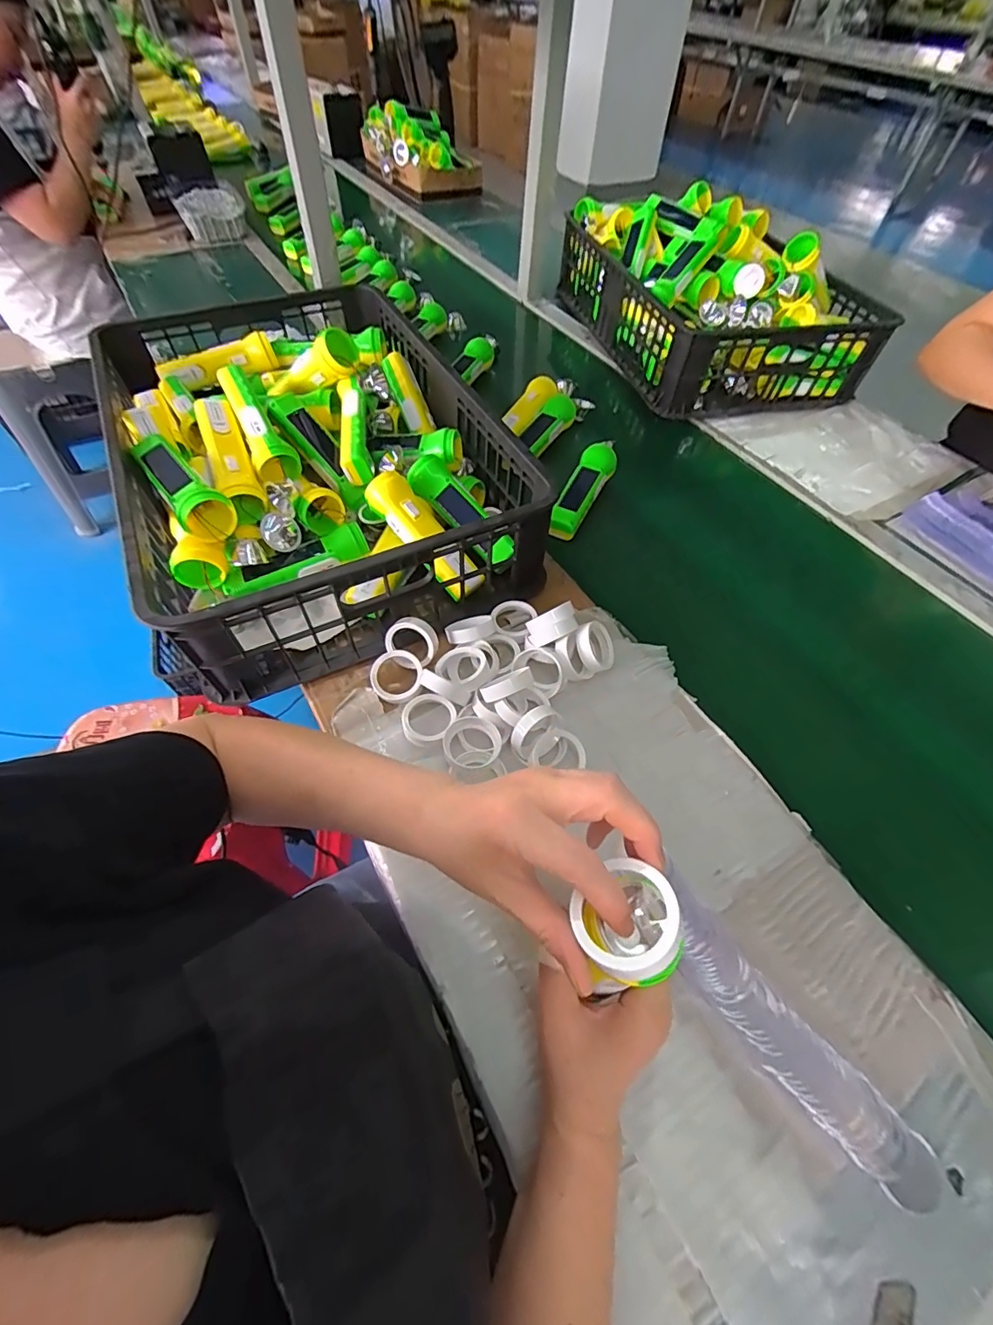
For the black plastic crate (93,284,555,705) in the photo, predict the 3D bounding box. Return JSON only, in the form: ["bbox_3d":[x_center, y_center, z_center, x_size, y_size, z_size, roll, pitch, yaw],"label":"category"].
[{"bbox_3d":[-0.210,-0.250,0.603,0.382,0.141,0.503,-21,59,-16],"label":"black plastic crate"}]

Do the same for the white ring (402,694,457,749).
[{"bbox_3d":[-0.067,0.054,0.492,0.053,0.017,0.053,-4,59,6],"label":"white ring"}]

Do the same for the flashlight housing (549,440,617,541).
[{"bbox_3d":[0.120,-0.238,0.691,0.045,0.035,0.174,23,58,13],"label":"flashlight housing"}]

